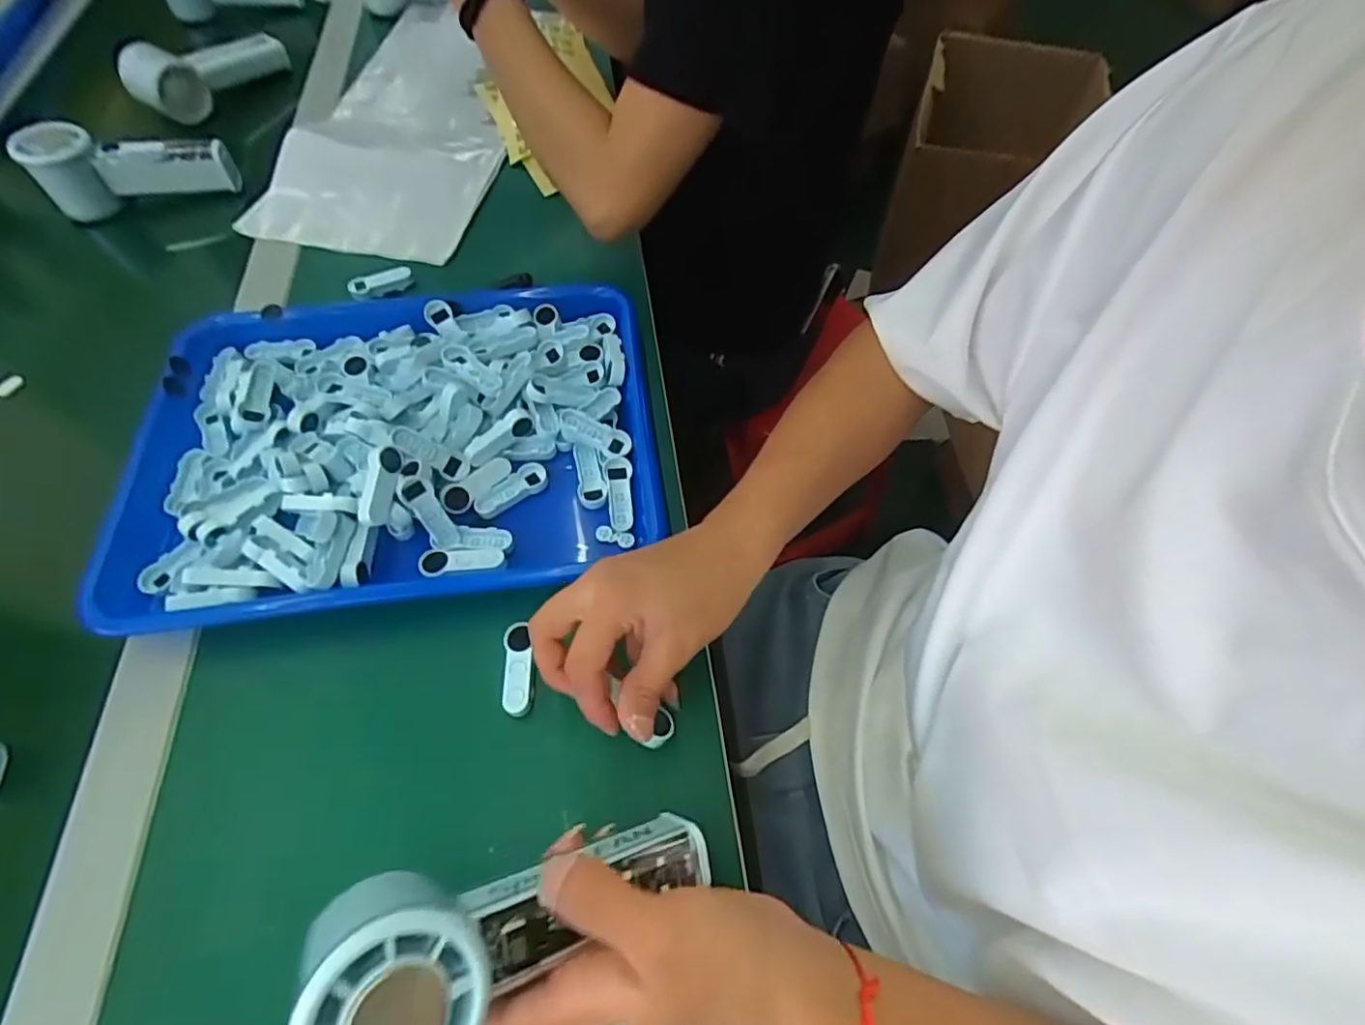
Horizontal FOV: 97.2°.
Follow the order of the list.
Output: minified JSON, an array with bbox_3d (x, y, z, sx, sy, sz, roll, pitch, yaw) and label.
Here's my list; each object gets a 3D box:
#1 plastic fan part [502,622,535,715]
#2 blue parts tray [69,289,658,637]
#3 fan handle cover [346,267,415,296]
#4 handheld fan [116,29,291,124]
[{"bbox_3d":[-0.092,0.088,0.341,0.017,0.010,0.050,-7,61,-4],"label":"plastic fan part"},{"bbox_3d":[-0.184,-0.049,0.404,0.323,0.048,0.241,-7,61,-4],"label":"blue parts tray"},{"bbox_3d":[-0.247,-0.189,0.492,0.049,0.013,0.015,-15,62,-8],"label":"fan handle cover"},{"bbox_3d":[-0.458,-0.423,0.580,0.143,0.061,0.045,-12,61,-7],"label":"handheld fan"}]

